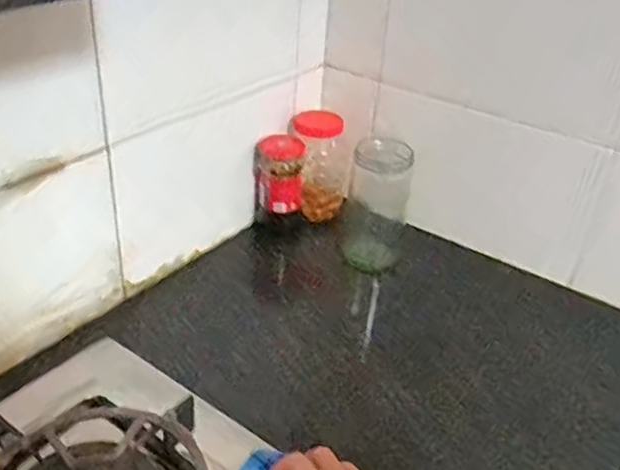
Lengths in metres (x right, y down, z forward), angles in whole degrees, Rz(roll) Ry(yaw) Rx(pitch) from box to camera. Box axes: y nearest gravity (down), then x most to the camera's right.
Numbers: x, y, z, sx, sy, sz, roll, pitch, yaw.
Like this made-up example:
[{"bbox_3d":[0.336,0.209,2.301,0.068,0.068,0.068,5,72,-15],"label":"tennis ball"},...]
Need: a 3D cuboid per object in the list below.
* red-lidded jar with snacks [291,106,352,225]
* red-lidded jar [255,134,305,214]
[{"bbox_3d":[0.015,-0.110,0.972,0.085,0.146,0.090,2,32,-3],"label":"red-lidded jar with snacks"},{"bbox_3d":[-0.044,-0.088,0.917,0.067,0.105,0.057,2,32,-3],"label":"red-lidded jar"}]

